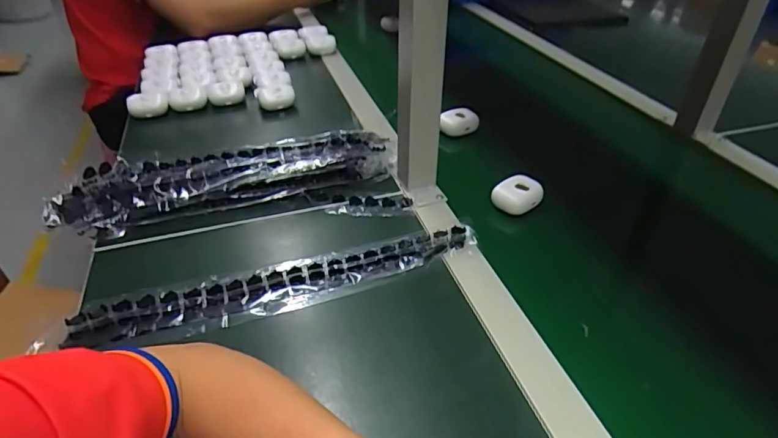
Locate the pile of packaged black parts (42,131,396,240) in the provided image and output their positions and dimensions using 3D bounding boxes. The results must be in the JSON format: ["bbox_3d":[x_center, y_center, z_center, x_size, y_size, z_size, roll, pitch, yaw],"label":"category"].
[{"bbox_3d":[-0.186,-0.054,0.591,0.397,0.057,0.093,-13,39,-16],"label":"pile of packaged black parts"}]

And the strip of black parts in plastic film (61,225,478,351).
[{"bbox_3d":[-0.096,0.061,0.471,0.386,0.015,0.060,-12,39,-15],"label":"strip of black parts in plastic film"}]

